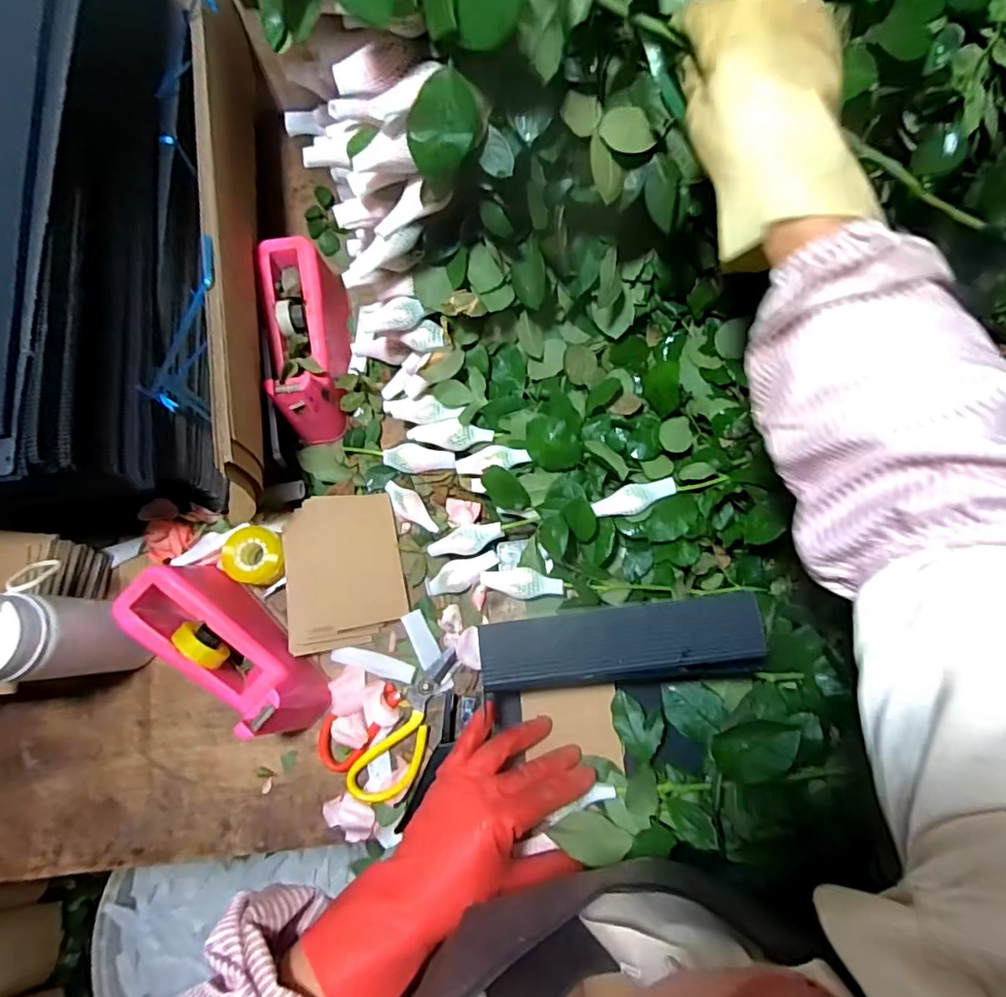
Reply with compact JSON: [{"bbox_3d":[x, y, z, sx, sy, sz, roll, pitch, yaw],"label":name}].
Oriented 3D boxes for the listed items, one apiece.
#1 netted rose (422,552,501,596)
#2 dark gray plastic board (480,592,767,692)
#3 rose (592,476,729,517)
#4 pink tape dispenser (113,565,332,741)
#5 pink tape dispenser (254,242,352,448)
[{"bbox_3d":[-0.046,0.082,0.586,0.087,0.024,0.033,-25,77,11],"label":"netted rose"},{"bbox_3d":[0.088,0.110,0.411,0.206,0.019,0.053,-6,77,0],"label":"dark gray plastic board"},{"bbox_3d":[0.153,-0.007,0.546,0.131,0.021,0.027,-20,78,-3],"label":"rose"},{"bbox_3d":[-0.268,0.153,0.543,0.076,0.102,0.200,-44,80,-8],"label":"pink tape dispenser"},{"bbox_3d":[-0.218,-0.173,0.616,0.071,0.094,0.200,-6,77,0],"label":"pink tape dispenser"}]

